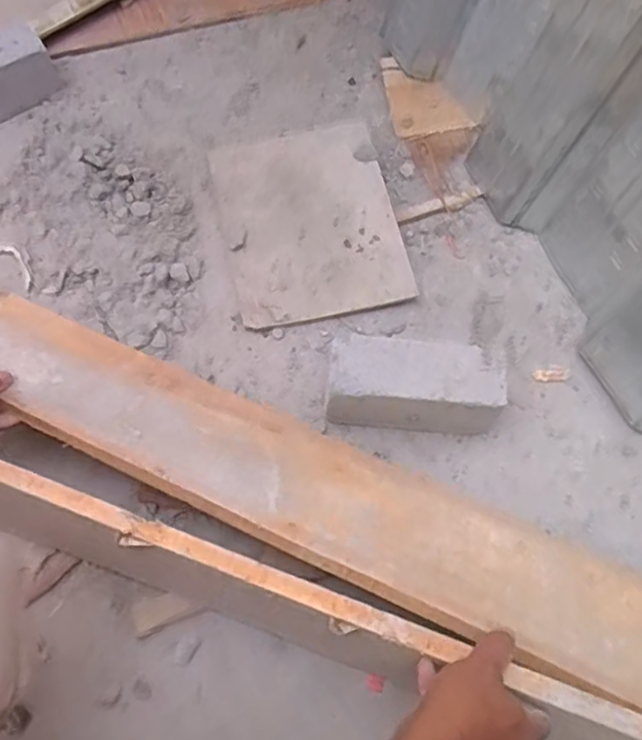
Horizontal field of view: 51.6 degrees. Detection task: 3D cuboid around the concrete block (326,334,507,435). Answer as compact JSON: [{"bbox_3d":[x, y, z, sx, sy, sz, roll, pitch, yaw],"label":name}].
[{"bbox_3d":[0.107,0.023,0.775,0.193,0.102,0.080,4,65,0],"label":"concrete block"}]

